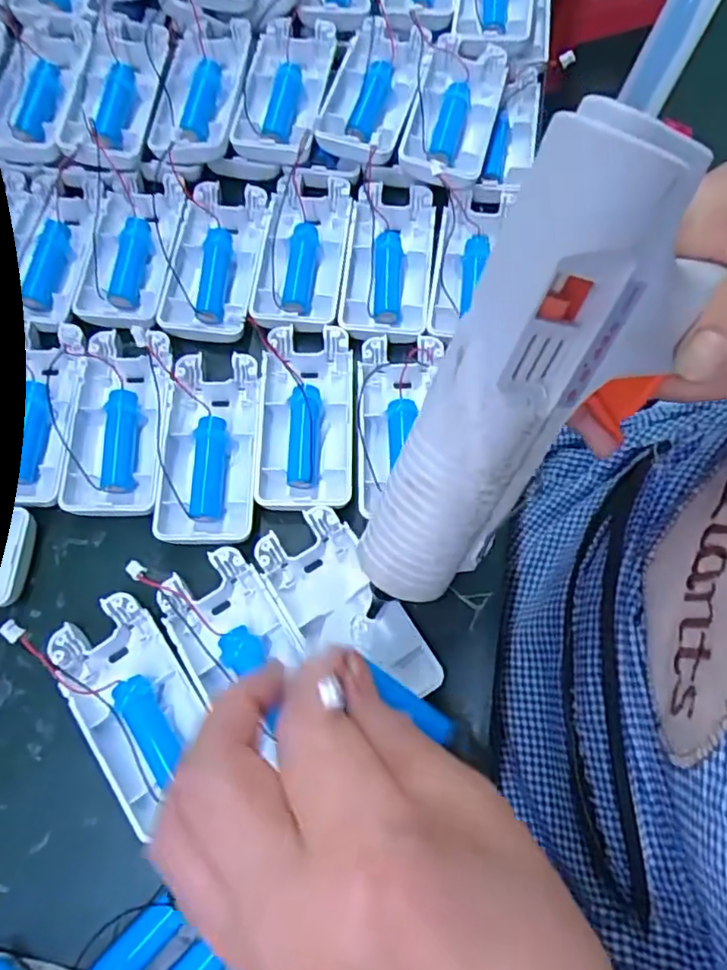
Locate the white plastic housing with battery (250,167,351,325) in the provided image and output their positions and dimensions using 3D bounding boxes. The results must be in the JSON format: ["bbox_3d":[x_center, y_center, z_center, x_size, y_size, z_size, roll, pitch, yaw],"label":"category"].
[{"bbox_3d":[-0.032,-0.126,0.326,0.042,0.015,0.096,5,71,3],"label":"white plastic housing with battery"}]

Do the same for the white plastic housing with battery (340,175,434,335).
[{"bbox_3d":[0.013,-0.122,0.325,0.044,0.018,0.099,6,71,3],"label":"white plastic housing with battery"}]

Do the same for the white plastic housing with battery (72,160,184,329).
[{"bbox_3d":[-0.128,-0.124,0.327,0.050,0.024,0.092,4,71,3],"label":"white plastic housing with battery"}]

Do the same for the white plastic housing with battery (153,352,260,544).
[{"bbox_3d":[-0.073,-0.017,0.290,0.045,0.015,0.091,-1,71,1],"label":"white plastic housing with battery"}]

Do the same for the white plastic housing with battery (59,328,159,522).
[{"bbox_3d":[-0.121,-0.031,0.294,0.041,0.018,0.097,-8,71,-1],"label":"white plastic housing with battery"}]

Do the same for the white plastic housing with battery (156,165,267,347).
[{"bbox_3d":[-0.080,-0.119,0.326,0.049,0.024,0.097,4,71,3],"label":"white plastic housing with battery"}]

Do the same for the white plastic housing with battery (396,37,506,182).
[{"bbox_3d":[0.050,-0.206,0.333,0.043,0.029,0.095,13,72,6],"label":"white plastic housing with battery"}]

